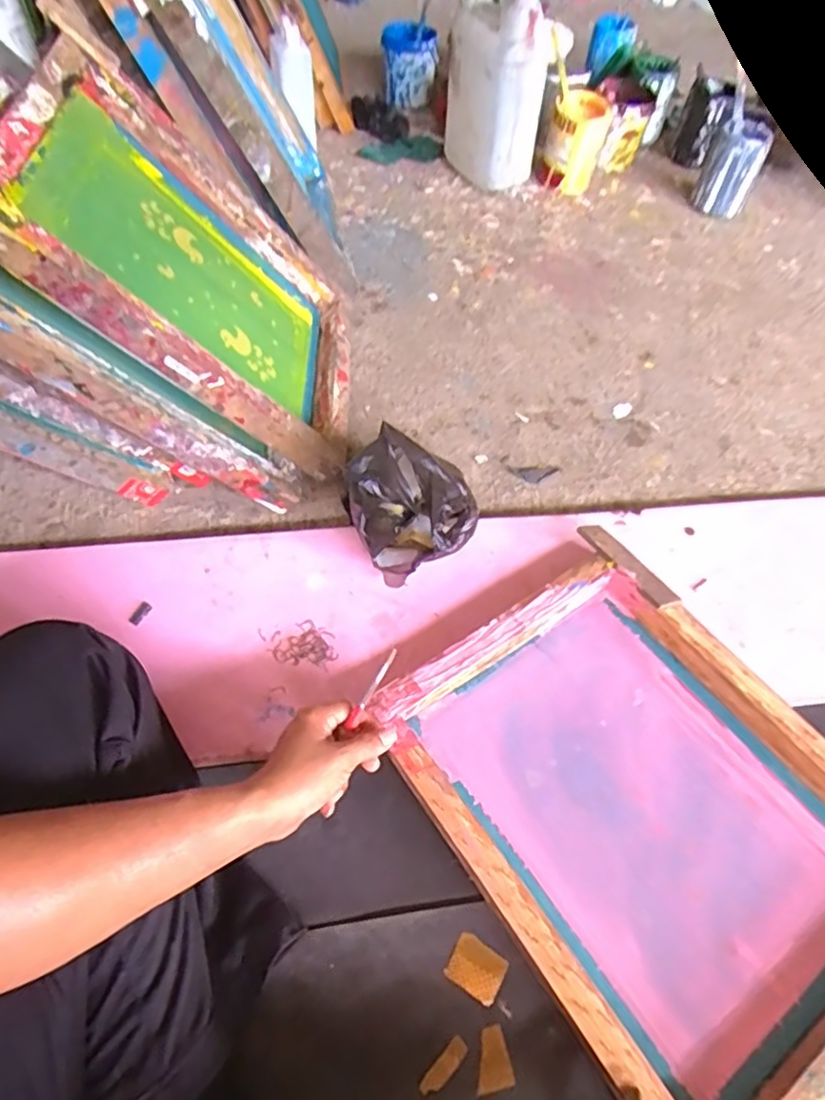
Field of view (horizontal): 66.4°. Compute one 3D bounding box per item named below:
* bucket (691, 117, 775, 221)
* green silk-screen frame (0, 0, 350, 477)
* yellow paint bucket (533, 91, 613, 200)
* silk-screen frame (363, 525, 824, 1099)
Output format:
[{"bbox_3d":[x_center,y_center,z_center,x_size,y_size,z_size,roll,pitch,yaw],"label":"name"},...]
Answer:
[{"bbox_3d":[0.621,-0.739,1.234,0.101,0.137,0.103,24,60,14],"label":"bucket"},{"bbox_3d":[-0.259,-0.342,0.782,0.070,0.464,0.363,-24,52,30],"label":"green silk-screen frame"},{"bbox_3d":[0.301,-0.760,1.184,0.125,0.142,0.104,15,58,9],"label":"yellow paint bucket"},{"bbox_3d":[0.220,0.237,0.593,0.346,0.048,0.447,-30,62,-19],"label":"silk-screen frame"}]

